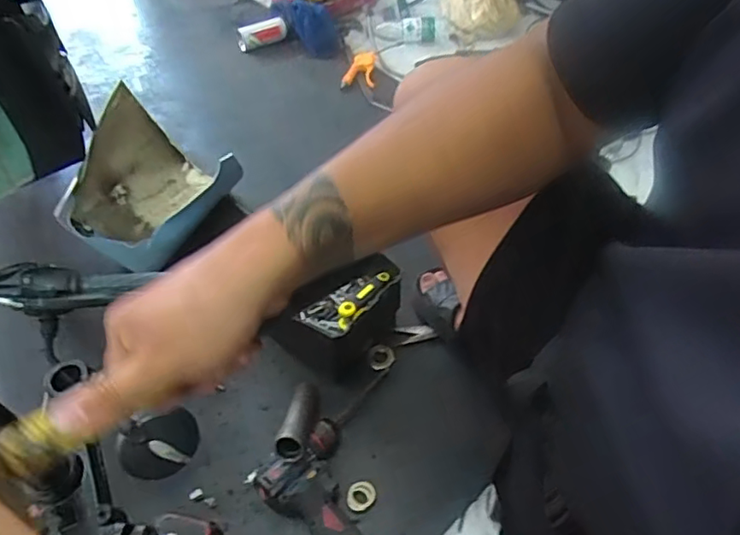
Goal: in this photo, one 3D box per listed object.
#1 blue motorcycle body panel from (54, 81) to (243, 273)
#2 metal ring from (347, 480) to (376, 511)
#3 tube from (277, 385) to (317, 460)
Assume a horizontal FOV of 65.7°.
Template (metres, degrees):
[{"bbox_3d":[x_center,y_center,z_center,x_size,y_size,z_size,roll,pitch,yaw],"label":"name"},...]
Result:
[{"bbox_3d":[-0.409,-0.143,1.049,0.295,0.214,0.249,-35,58,-24],"label":"blue motorcycle body panel"},{"bbox_3d":[-0.012,0.316,0.790,0.036,0.019,0.039,-1,51,1],"label":"metal ring"},{"bbox_3d":[-0.100,0.211,0.803,0.035,0.038,0.126,7,26,7],"label":"tube"}]

